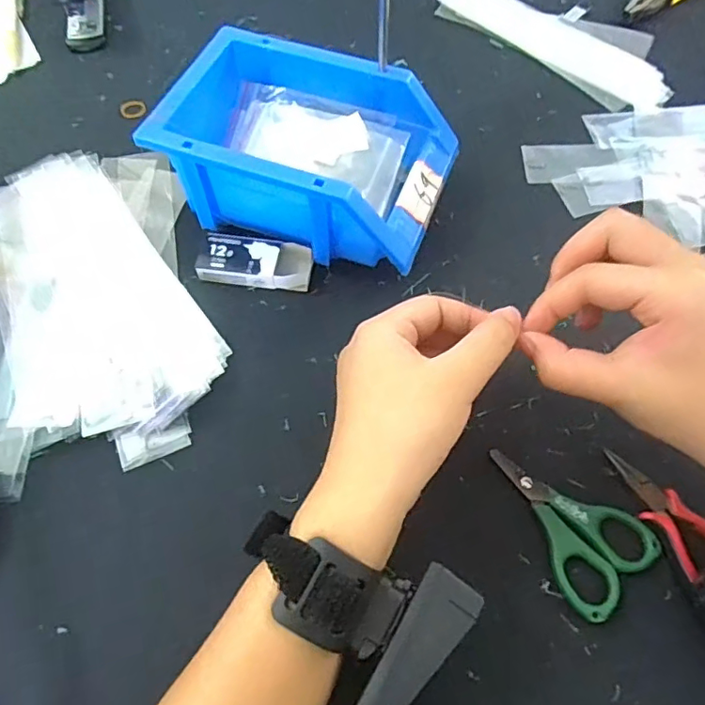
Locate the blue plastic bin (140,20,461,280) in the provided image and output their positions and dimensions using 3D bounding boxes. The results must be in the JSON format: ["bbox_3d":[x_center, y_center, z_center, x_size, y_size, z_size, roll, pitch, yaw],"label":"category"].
[{"bbox_3d":[-0.028,-0.134,0.384,0.178,0.078,0.120,18,63,9],"label":"blue plastic bin"}]

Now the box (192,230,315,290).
[{"bbox_3d":[-0.065,-0.062,0.381,0.074,0.017,0.032,8,62,4],"label":"box"}]

